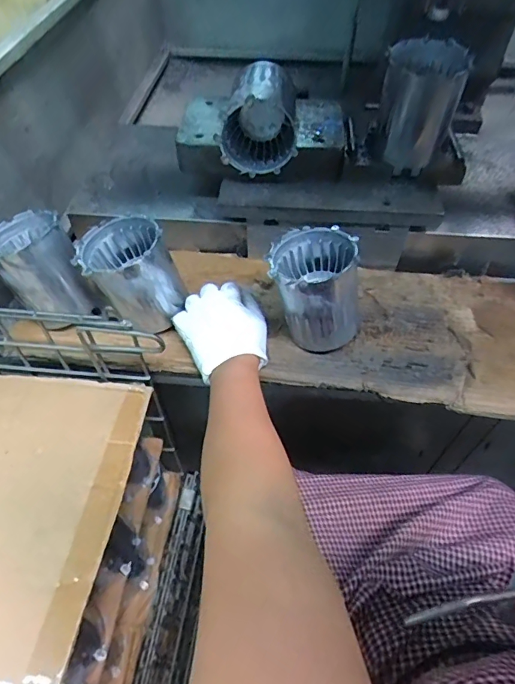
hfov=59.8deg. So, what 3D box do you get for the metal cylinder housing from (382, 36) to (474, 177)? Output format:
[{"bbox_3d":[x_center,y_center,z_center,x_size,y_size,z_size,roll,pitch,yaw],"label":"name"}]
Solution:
[{"bbox_3d":[0.200,-0.298,0.564,0.094,0.118,0.093,19,55,14],"label":"metal cylinder housing"}]

